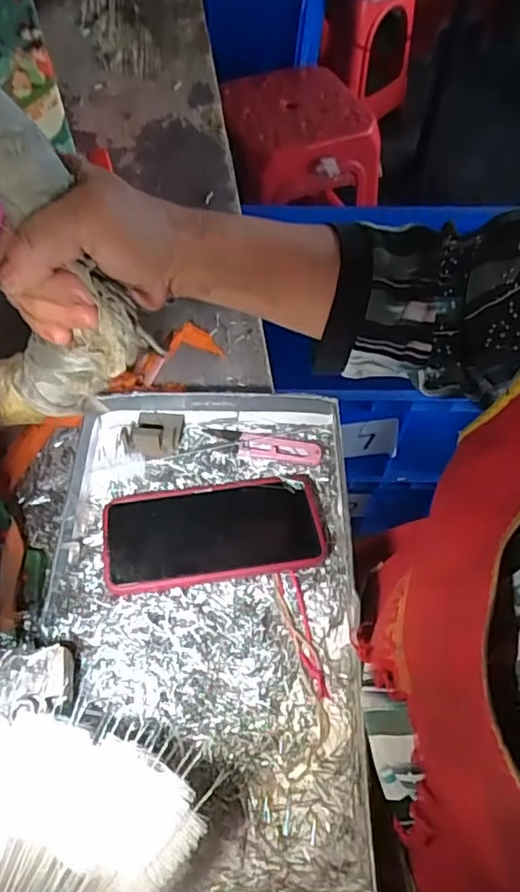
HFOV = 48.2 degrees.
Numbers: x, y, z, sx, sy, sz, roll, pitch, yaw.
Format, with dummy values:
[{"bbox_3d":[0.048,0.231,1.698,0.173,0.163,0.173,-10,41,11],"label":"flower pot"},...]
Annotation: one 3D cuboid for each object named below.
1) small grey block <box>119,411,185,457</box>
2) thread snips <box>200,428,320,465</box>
[{"bbox_3d":[-0.091,-0.015,0.487,0.046,0.030,0.042,4,58,1],"label":"small grey block"},{"bbox_3d":[0.002,-0.001,0.495,0.100,0.005,0.025,9,58,5],"label":"thread snips"}]

